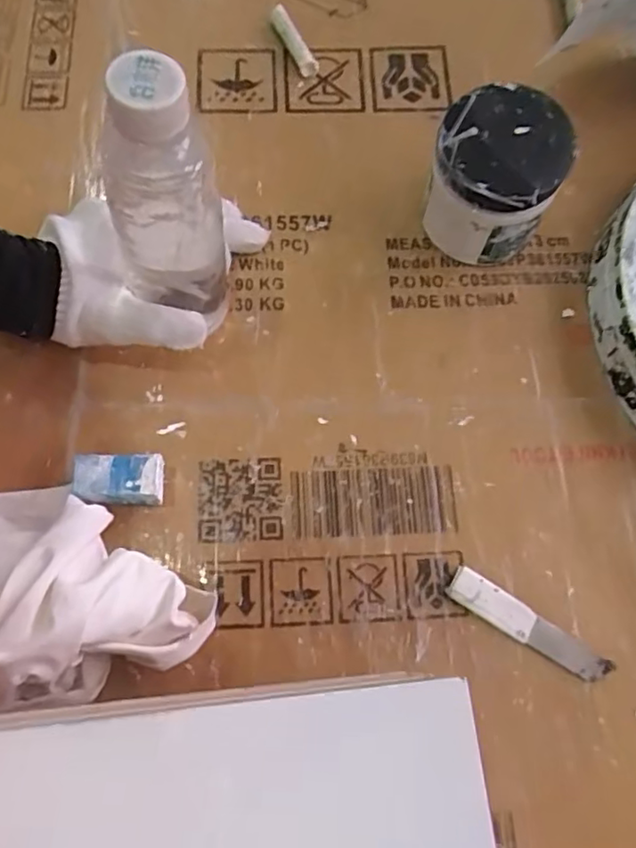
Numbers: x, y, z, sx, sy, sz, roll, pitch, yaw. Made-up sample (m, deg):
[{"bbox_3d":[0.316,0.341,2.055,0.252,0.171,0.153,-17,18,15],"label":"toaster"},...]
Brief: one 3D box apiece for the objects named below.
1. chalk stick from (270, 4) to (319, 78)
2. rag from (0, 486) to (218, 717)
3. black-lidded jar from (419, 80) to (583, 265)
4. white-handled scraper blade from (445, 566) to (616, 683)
[{"bbox_3d":[-0.017,-0.294,0.486,0.014,0.016,0.061,-25,73,-10],"label":"chalk stick"},{"bbox_3d":[-0.155,0.082,0.319,0.193,0.082,0.116,-7,71,-4],"label":"rag"},{"bbox_3d":[0.112,-0.156,0.408,0.077,0.083,0.075,1,71,-2],"label":"black-lidded jar"},{"bbox_3d":[0.121,0.117,0.361,0.100,0.006,0.020,31,72,8],"label":"white-handled scraper blade"}]

